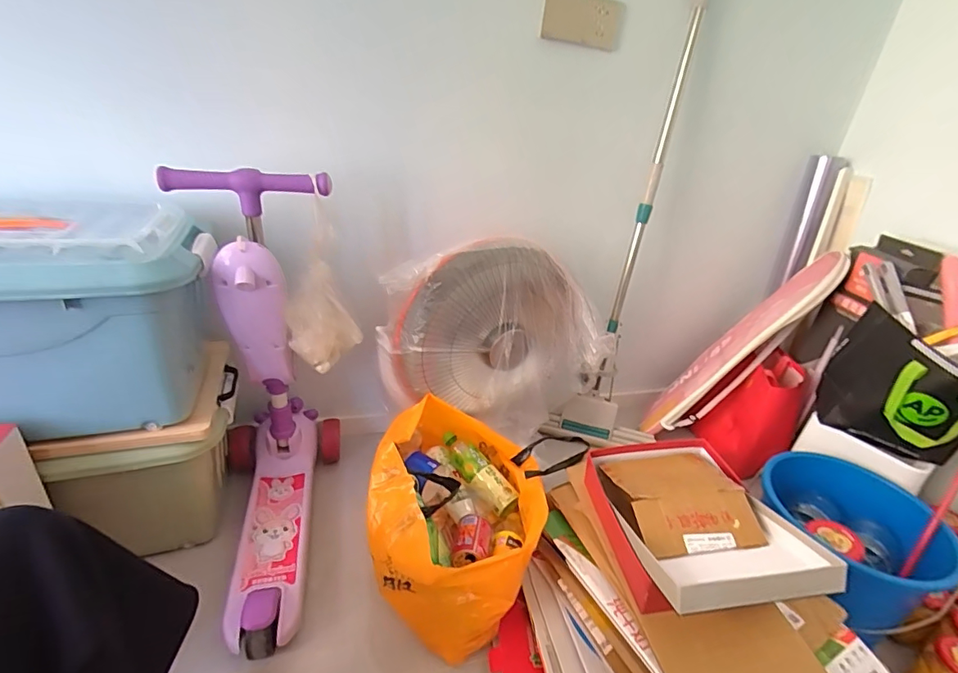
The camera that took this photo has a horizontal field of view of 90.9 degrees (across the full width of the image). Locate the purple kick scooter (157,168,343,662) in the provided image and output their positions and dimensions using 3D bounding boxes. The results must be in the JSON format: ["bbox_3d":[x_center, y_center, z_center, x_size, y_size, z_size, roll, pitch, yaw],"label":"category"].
[{"bbox_3d":[-0.359,0.093,0.816,0.247,0.661,0.502,-6,30,-22],"label":"purple kick scooter"}]

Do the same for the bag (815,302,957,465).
[{"bbox_3d":[0.843,0.103,0.946,0.169,0.221,0.247,-18,36,-38],"label":"bag"}]

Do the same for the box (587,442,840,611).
[{"bbox_3d":[0.339,0.286,0.750,0.255,0.129,0.334,3,28,-7],"label":"box"}]

